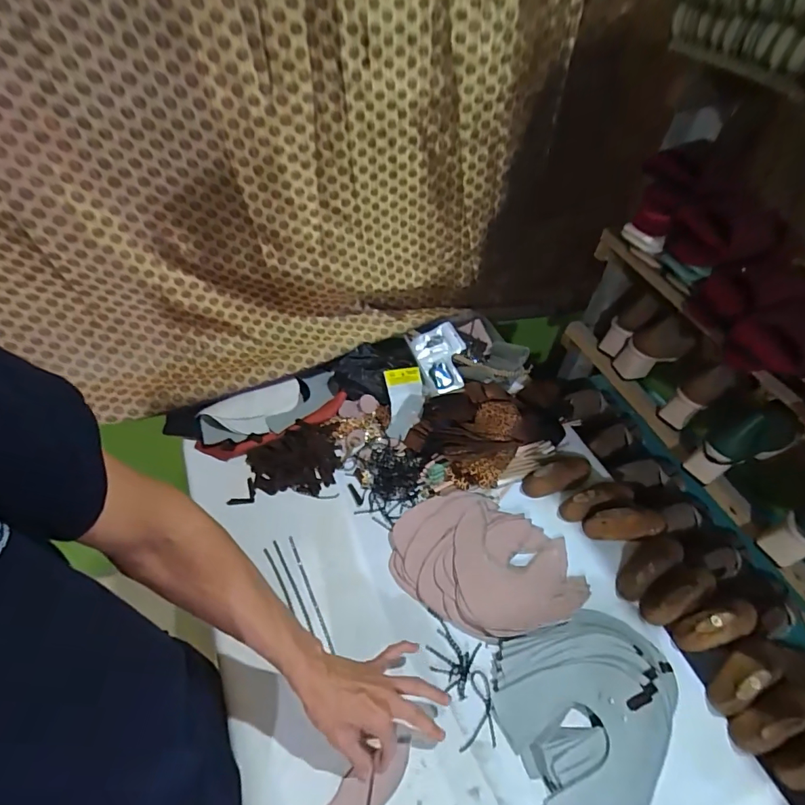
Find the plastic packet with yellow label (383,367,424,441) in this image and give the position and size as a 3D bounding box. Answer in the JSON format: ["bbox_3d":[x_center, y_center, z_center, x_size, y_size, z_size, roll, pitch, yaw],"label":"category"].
[{"bbox_3d":[0.010,0.001,0.832,0.087,0.019,0.131,2,84,-38],"label":"plastic packet with yellow label"}]

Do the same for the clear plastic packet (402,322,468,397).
[{"bbox_3d":[0.078,-0.087,0.899,0.107,0.017,0.146,-13,69,-13],"label":"clear plastic packet"}]

